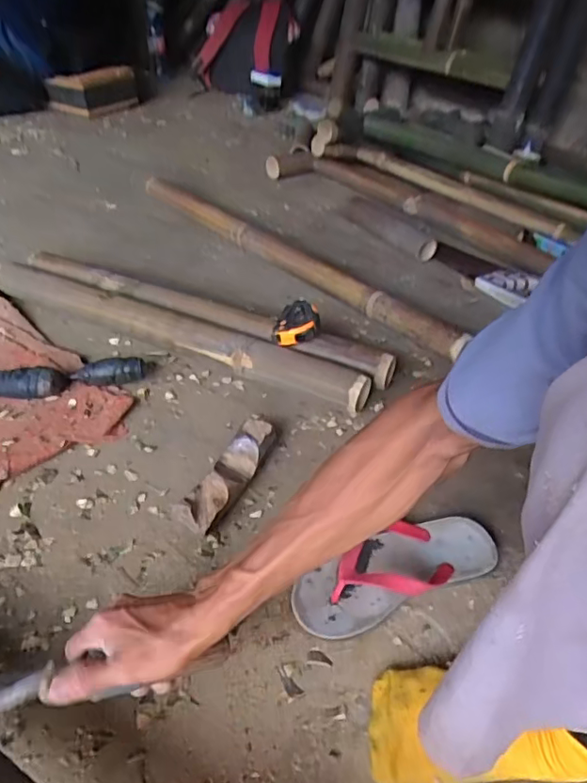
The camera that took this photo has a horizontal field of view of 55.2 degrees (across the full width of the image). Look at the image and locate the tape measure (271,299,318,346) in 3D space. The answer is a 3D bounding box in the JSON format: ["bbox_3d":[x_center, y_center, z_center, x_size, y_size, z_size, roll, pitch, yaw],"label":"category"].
[{"bbox_3d":[0.003,-0.096,0.814,0.064,0.052,0.050,4,40,-2],"label":"tape measure"}]

